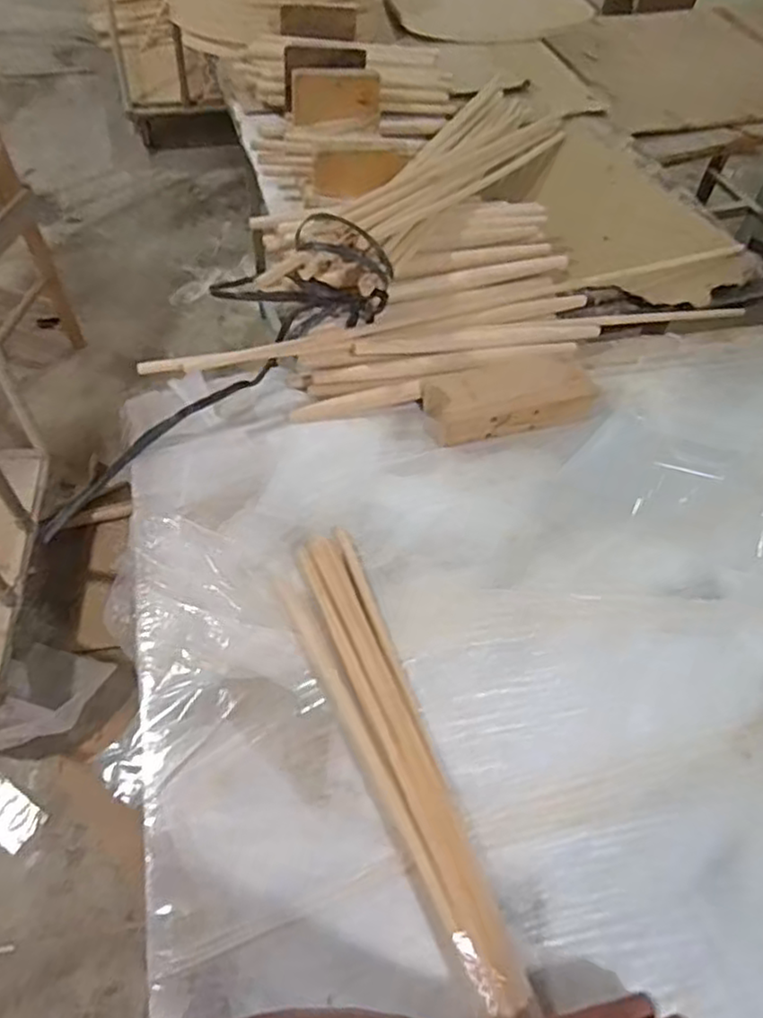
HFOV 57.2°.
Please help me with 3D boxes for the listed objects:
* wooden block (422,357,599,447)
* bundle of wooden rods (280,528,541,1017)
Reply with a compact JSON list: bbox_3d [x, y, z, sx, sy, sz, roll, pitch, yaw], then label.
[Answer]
[{"bbox_3d":[0.168,-0.148,0.899,0.212,0.066,0.090,-12,58,-12],"label":"wooden block"},{"bbox_3d":[0.102,0.404,0.524,0.074,0.036,0.930,-17,58,-15],"label":"bundle of wooden rods"}]

